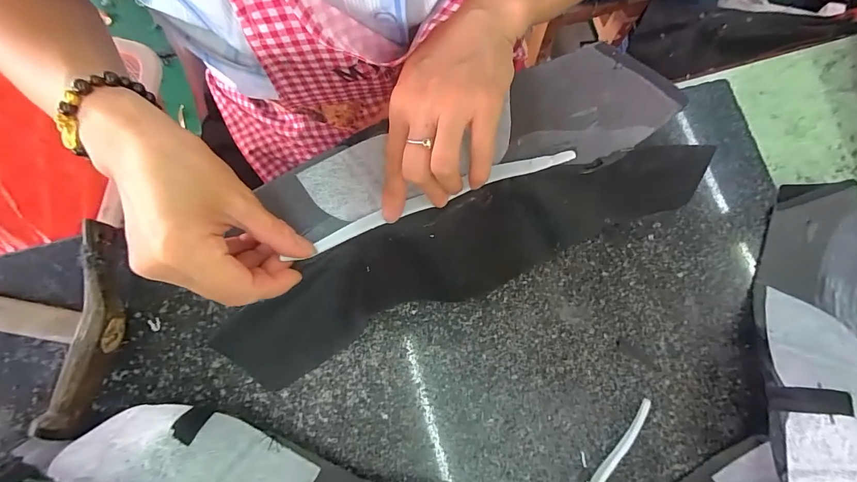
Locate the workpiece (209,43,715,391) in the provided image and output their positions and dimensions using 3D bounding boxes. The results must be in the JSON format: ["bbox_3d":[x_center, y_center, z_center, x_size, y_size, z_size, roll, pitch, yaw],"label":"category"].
[{"bbox_3d":[0.002,-0.024,0.272,0.315,0.074,0.131,-24,80,6],"label":"workpiece"}]

